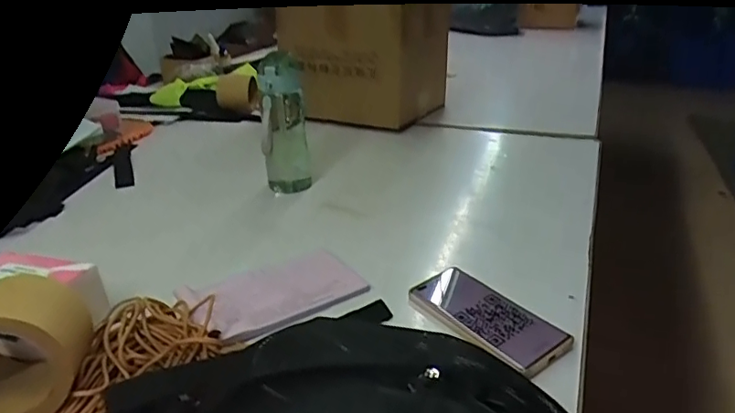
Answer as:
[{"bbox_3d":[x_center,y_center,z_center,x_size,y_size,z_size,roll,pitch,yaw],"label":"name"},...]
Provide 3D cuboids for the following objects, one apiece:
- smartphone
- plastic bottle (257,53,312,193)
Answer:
[{"bbox_3d":[0.124,0.111,0.563,0.077,0.014,0.164,-20,32,-32],"label":"smartphone"},{"bbox_3d":[-0.130,-0.129,0.850,0.066,0.225,0.068,-2,27,-1],"label":"plastic bottle"}]

